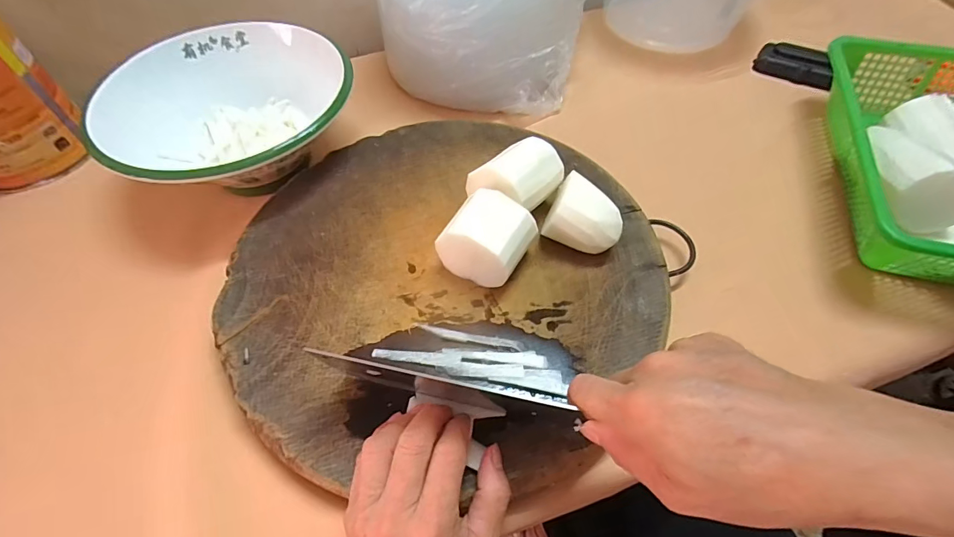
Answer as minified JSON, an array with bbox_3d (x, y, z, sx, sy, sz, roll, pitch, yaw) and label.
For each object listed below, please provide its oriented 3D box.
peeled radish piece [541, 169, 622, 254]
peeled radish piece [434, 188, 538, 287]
[{"bbox_3d":[0.089,-0.037,0.356,0.057,0.048,0.050,29,61,20],"label":"peeled radish piece"},{"bbox_3d":[0.009,-0.019,0.339,0.060,0.055,0.056,26,60,18],"label":"peeled radish piece"}]

